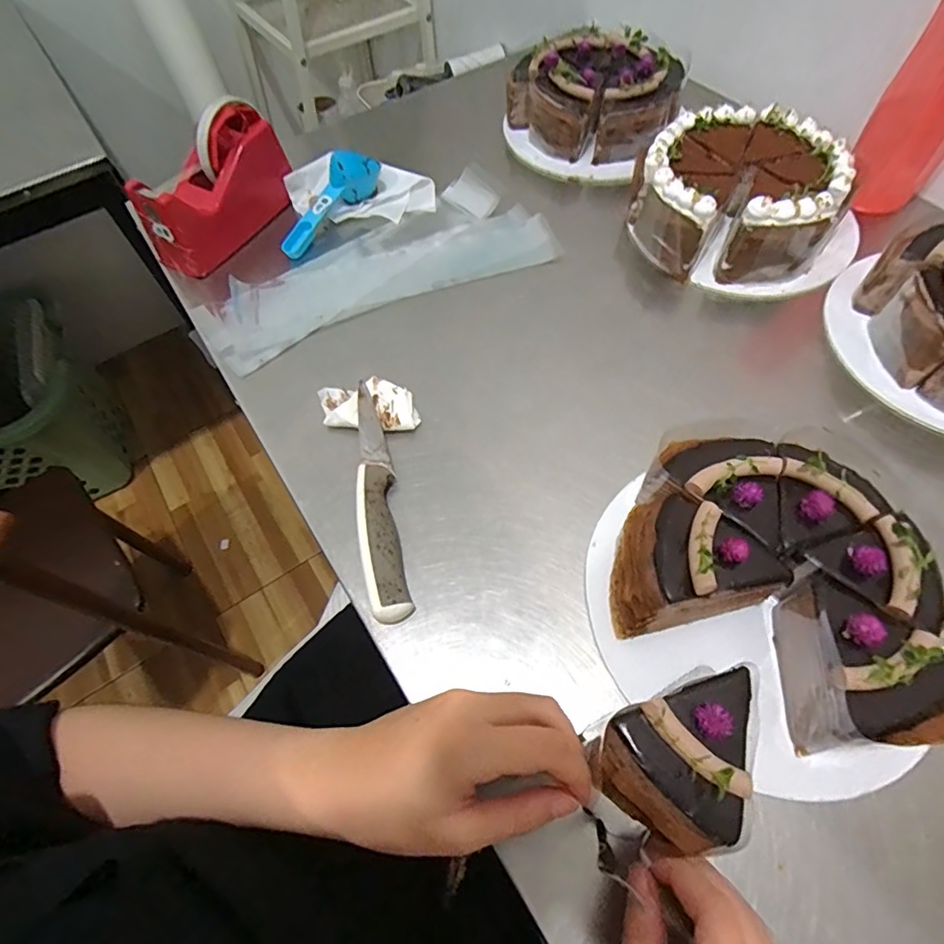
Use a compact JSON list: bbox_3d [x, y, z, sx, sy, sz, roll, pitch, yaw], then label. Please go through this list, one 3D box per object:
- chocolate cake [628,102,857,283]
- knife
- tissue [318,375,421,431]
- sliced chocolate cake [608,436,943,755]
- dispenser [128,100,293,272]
[{"bbox_3d":[0.246,-0.263,0.484,0.179,0.064,0.167,16,64,12],"label":"chocolate cake"},{"bbox_3d":[-0.070,0.015,0.371,0.027,0.024,0.185,-11,61,-3],"label":"knife"},{"bbox_3d":[-0.083,-0.055,0.415,0.082,0.015,0.044,4,62,6],"label":"tissue"},{"bbox_3d":[0.180,0.064,0.306,0.181,0.067,0.149,30,67,18],"label":"sliced chocolate cake"},{"bbox_3d":[-0.248,-0.273,0.494,0.060,0.092,0.154,27,66,17],"label":"dispenser"}]

